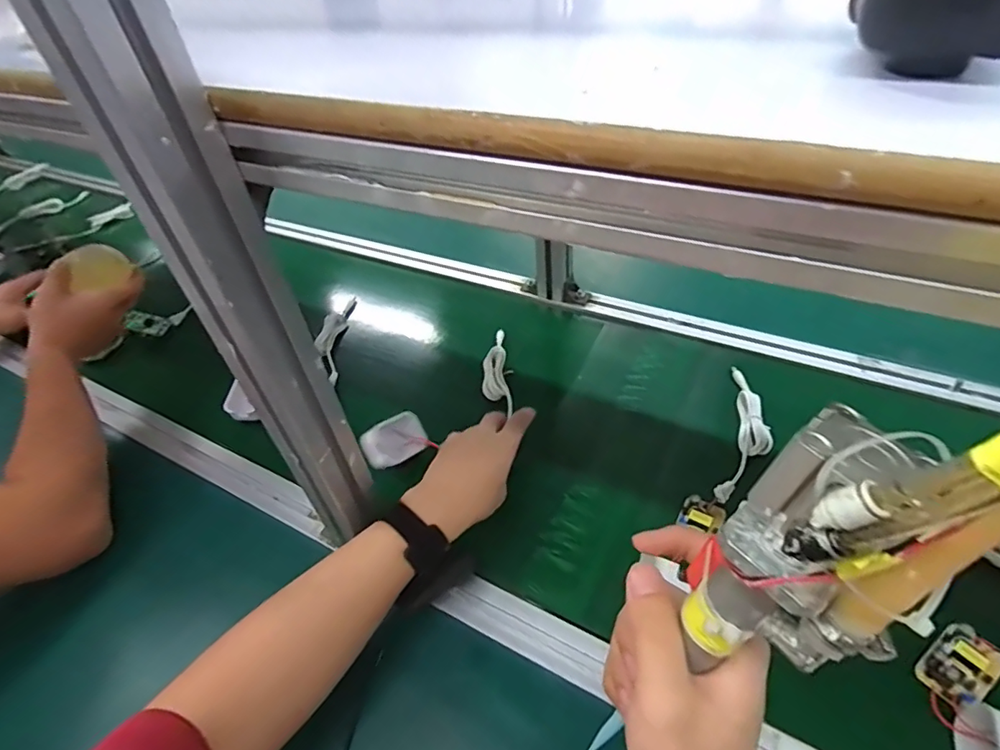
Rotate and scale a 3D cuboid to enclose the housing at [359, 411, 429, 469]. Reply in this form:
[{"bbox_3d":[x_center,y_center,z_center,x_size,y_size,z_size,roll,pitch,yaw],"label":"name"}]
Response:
[{"bbox_3d":[-0.109,0.068,0.565,0.076,0.011,0.046,-25,86,-47],"label":"housing"}]

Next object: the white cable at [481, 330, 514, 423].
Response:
[{"bbox_3d":[-0.004,-0.010,0.680,0.036,0.017,0.143,-3,48,1],"label":"white cable"}]

